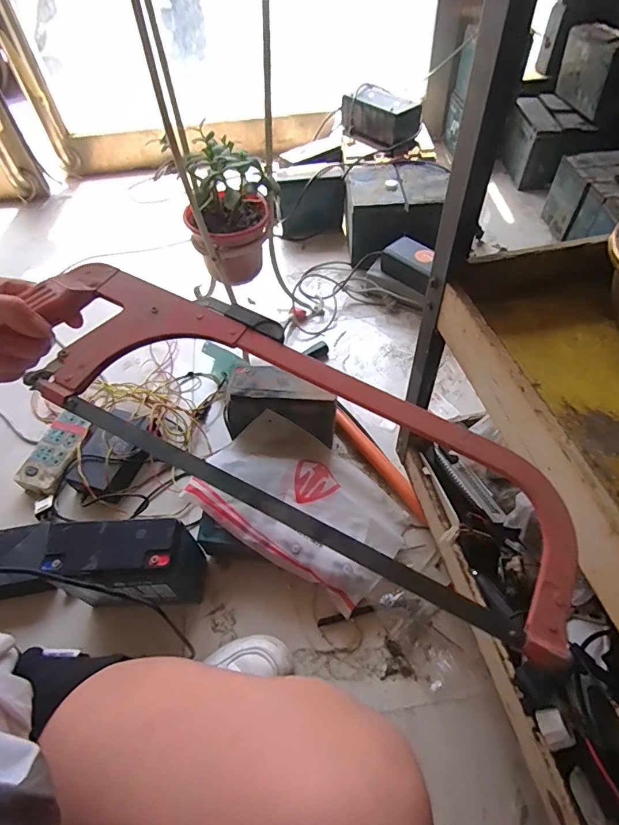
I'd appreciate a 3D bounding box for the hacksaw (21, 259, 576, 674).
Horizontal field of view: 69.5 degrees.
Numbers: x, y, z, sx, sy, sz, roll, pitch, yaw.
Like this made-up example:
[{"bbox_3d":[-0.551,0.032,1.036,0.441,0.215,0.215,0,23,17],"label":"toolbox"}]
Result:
[{"bbox_3d":[-0.027,0.006,0.303,0.413,0.021,0.136,30,60,14],"label":"hacksaw"}]

